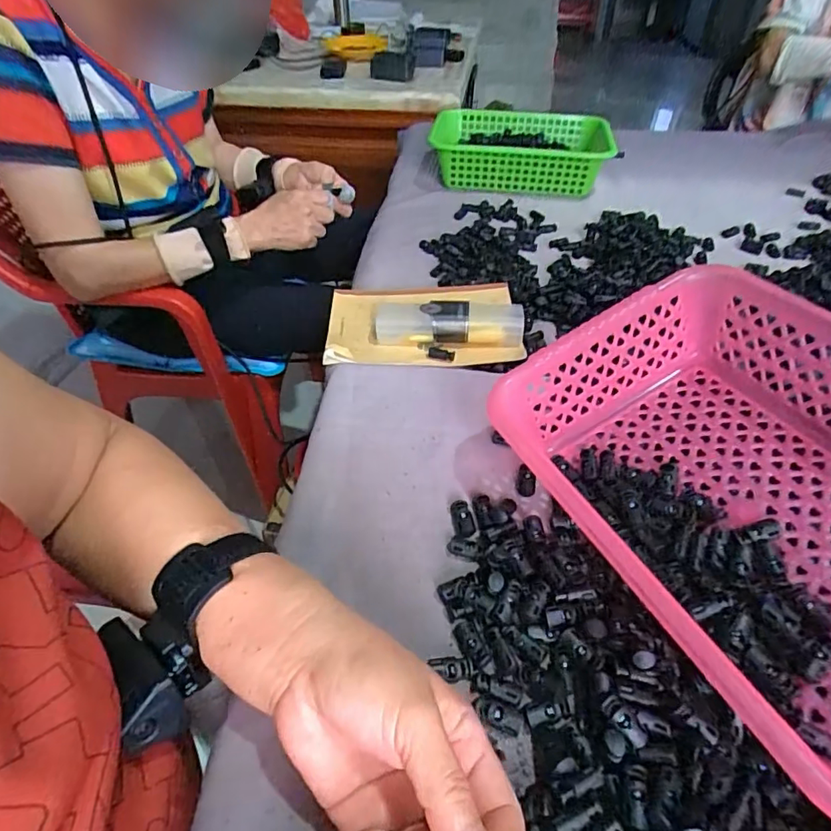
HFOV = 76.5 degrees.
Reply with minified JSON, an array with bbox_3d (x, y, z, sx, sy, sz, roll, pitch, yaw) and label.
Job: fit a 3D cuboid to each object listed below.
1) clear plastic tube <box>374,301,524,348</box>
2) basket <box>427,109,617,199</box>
[{"bbox_3d":[0.035,-0.103,0.571,0.157,0.037,0.054,3,44,3],"label":"clear plastic tube"},{"bbox_3d":[0.186,-0.463,0.929,0.307,0.078,0.219,3,44,2],"label":"basket"}]

